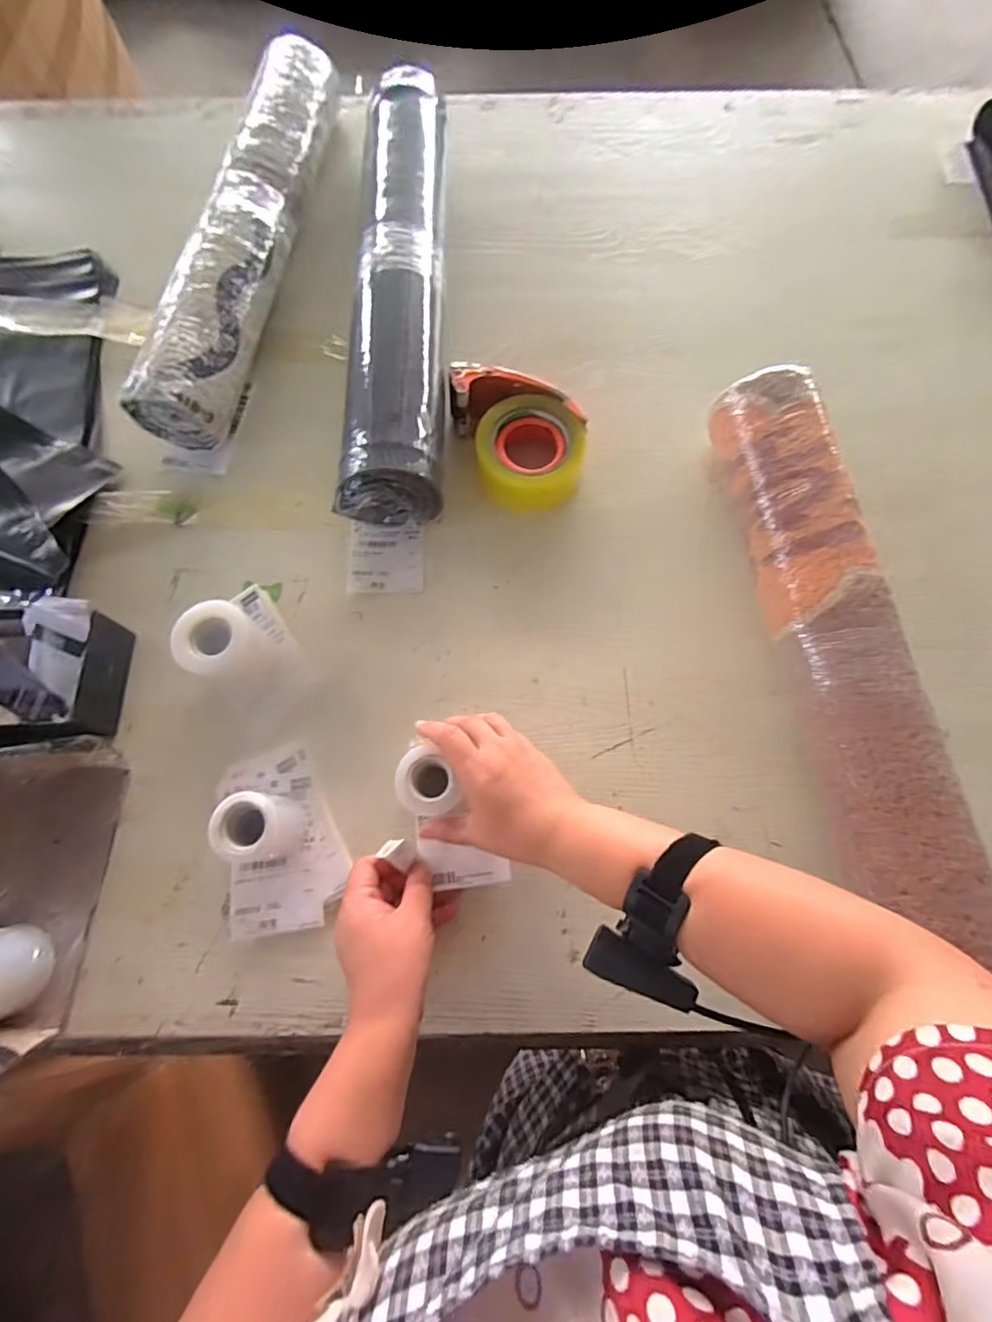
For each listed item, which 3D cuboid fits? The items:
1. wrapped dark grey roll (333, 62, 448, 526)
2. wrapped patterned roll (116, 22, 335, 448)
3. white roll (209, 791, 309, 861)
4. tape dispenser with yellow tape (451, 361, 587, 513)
[{"bbox_3d":[-0.106,-0.432,0.610,0.103,0.089,0.602,-1,71,0],"label":"wrapped dark grey roll"},{"bbox_3d":[-0.288,-0.515,0.637,0.096,0.083,0.581,8,71,3],"label":"wrapped patterned roll"},{"bbox_3d":[-0.193,0.135,0.441,0.049,0.072,0.049,0,73,1],"label":"white roll"},{"bbox_3d":[0.030,-0.239,0.564,0.120,0.054,0.163,-21,74,-6],"label":"tape dispenser with yellow tape"}]

